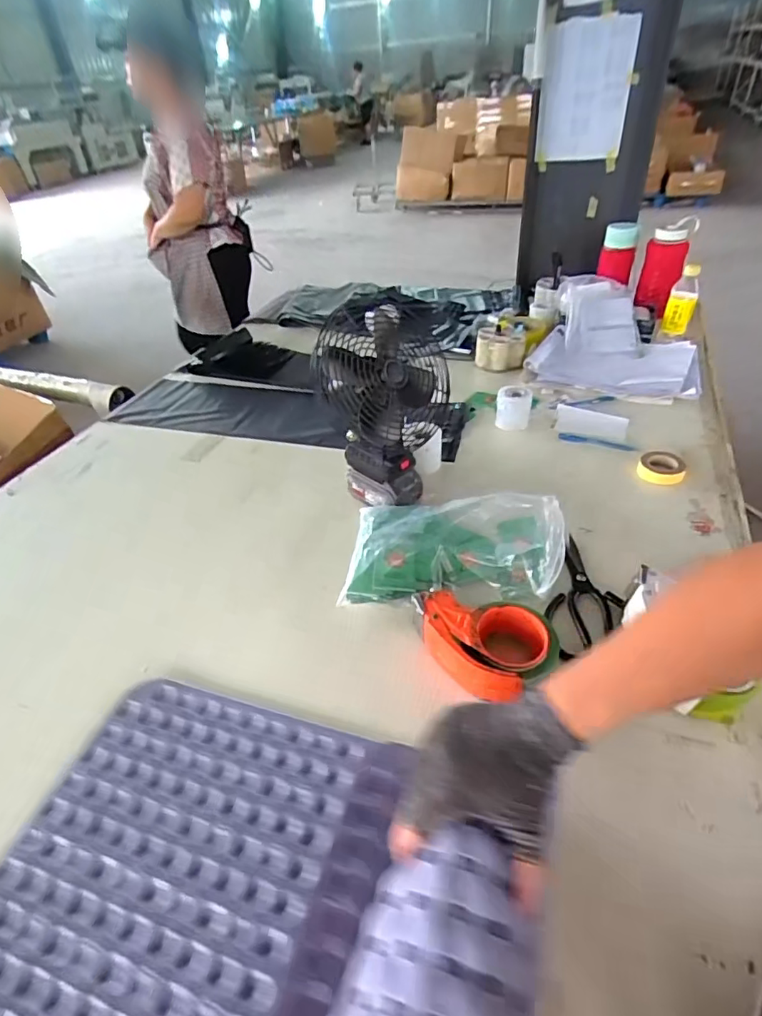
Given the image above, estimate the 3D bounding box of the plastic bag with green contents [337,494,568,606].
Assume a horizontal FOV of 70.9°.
[{"bbox_3d":[0.103,0.050,0.735,0.292,0.062,0.179,1,39,6],"label":"plastic bag with green contents"}]

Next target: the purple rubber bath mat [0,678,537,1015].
[{"bbox_3d":[-0.122,0.297,0.396,0.443,0.118,0.347,10,41,17],"label":"purple rubber bath mat"}]

